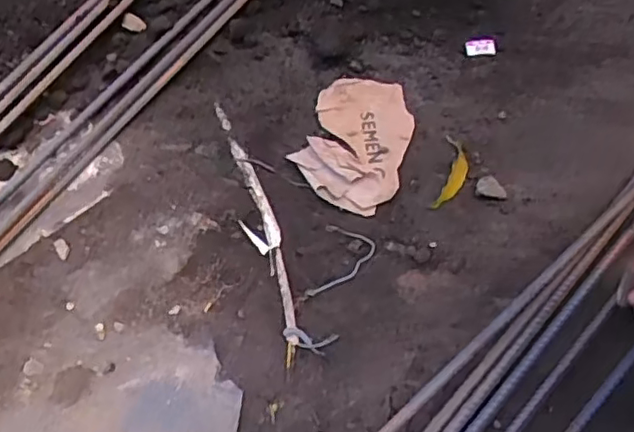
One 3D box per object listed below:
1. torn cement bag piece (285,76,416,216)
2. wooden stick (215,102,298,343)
[{"bbox_3d":[0.057,-0.109,0.887,0.144,0.021,0.222,18,62,14],"label":"torn cement bag piece"},{"bbox_3d":[-0.081,-0.007,0.822,0.037,0.031,0.361,-19,59,-4],"label":"wooden stick"}]

